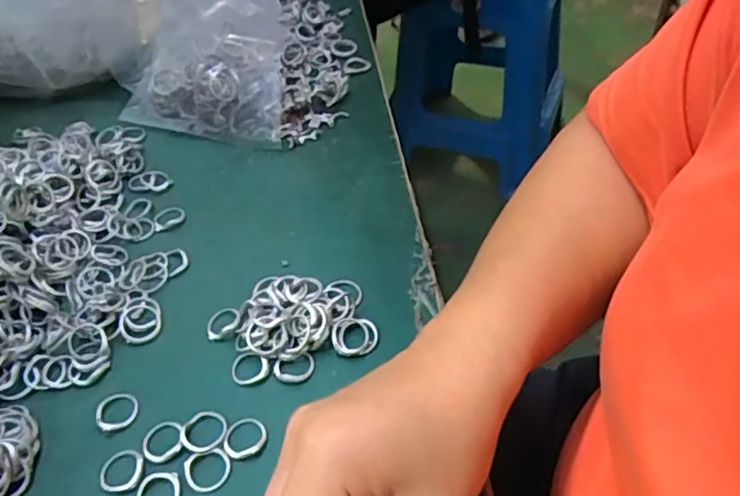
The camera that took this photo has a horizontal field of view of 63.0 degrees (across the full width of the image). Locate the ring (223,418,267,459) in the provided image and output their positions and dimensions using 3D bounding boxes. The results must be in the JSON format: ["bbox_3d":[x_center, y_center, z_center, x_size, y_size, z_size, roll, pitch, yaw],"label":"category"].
[{"bbox_3d":[-0.062,0.093,0.300,0.021,0.004,0.021,-1,47,2],"label":"ring"}]

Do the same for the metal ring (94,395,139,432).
[{"bbox_3d":[-0.132,0.085,0.315,0.022,0.004,0.021,-1,47,2],"label":"metal ring"}]

